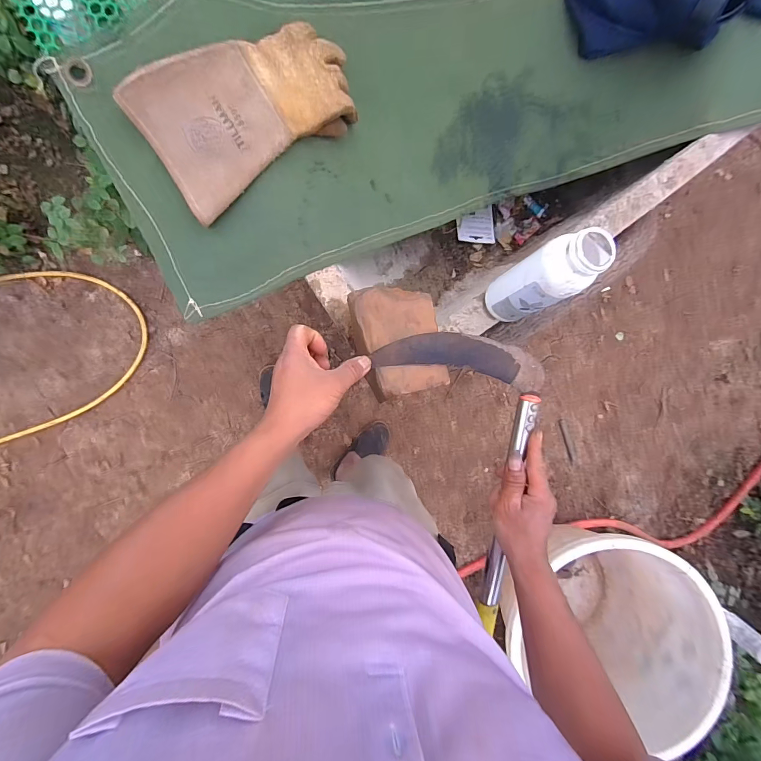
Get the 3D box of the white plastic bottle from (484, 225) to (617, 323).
[{"bbox_3d":[0.202,-0.124,0.462,0.069,0.162,0.075,0,92,-9],"label":"white plastic bottle"}]

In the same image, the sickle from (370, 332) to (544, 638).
[{"bbox_3d":[0.119,0.122,0.451,0.193,0.021,0.371,-12,99,-9],"label":"sickle"}]

